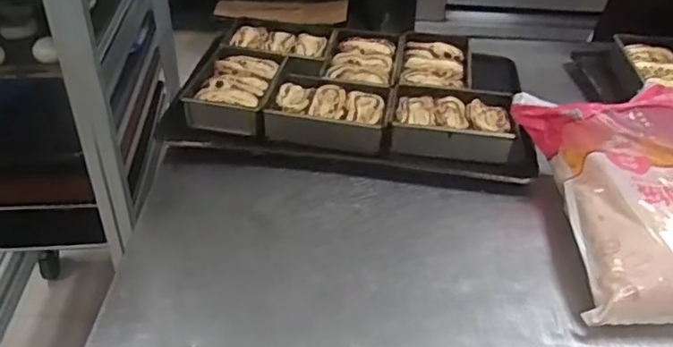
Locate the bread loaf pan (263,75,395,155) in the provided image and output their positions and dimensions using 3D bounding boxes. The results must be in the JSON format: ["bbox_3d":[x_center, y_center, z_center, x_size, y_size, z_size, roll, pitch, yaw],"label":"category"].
[{"bbox_3d":[-0.013,-0.099,0.973,0.193,0.066,0.127,8,38,7],"label":"bread loaf pan"}]

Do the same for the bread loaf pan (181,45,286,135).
[{"bbox_3d":[-0.170,-0.146,1.004,0.140,0.045,0.205,7,38,6],"label":"bread loaf pan"}]

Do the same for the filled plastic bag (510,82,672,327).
[{"bbox_3d":[0.428,0.015,0.781,0.295,0.124,0.343,0,38,-3],"label":"filled plastic bag"}]

